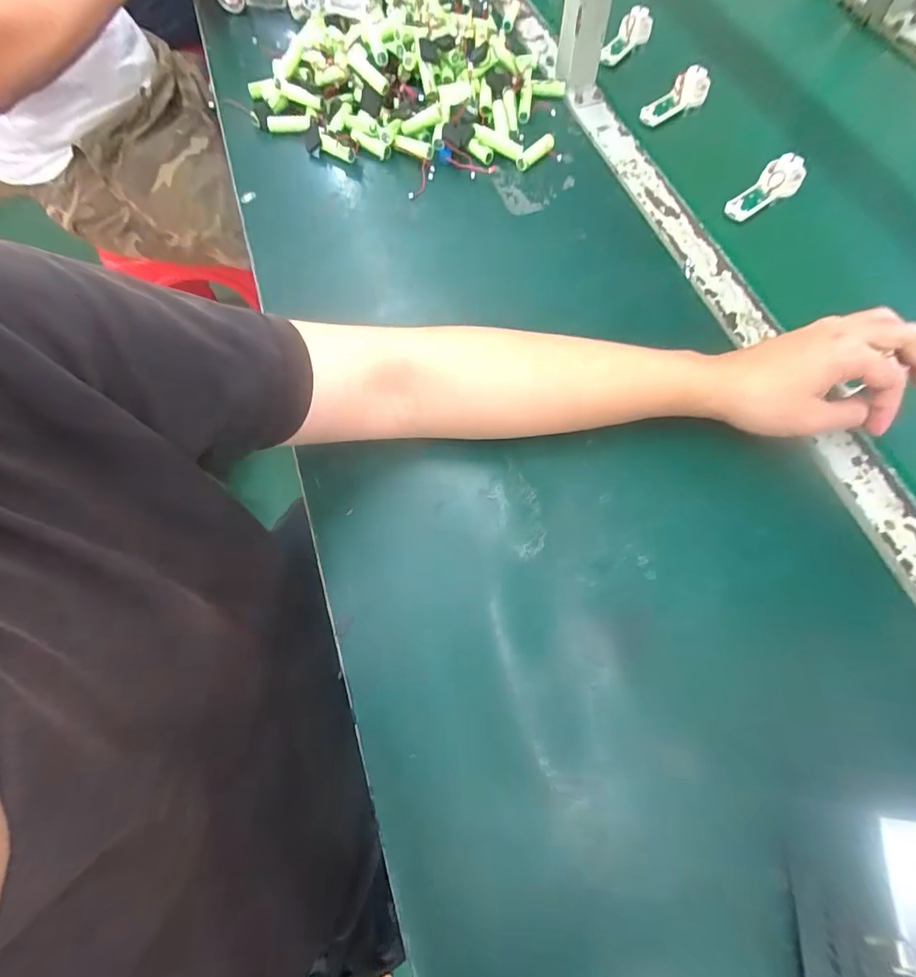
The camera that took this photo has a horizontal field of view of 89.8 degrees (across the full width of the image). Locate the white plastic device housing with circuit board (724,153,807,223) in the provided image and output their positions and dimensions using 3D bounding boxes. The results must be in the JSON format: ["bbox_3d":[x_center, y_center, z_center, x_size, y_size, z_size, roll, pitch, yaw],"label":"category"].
[{"bbox_3d":[0.320,-0.309,0.474,0.080,0.030,0.039,-43,72,-14],"label":"white plastic device housing with circuit board"}]

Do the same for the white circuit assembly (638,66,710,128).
[{"bbox_3d":[0.254,-0.456,0.534,0.093,0.021,0.036,-41,71,-13],"label":"white circuit assembly"}]

